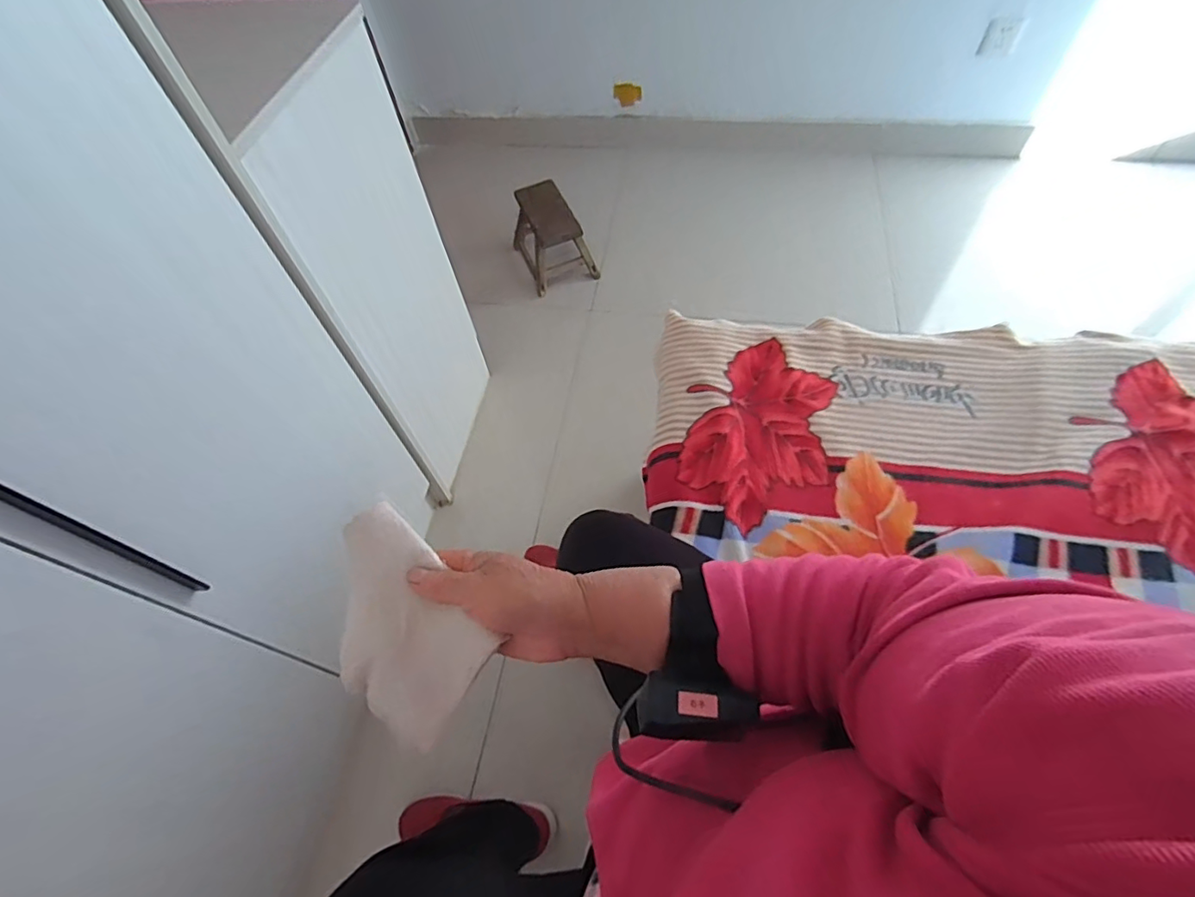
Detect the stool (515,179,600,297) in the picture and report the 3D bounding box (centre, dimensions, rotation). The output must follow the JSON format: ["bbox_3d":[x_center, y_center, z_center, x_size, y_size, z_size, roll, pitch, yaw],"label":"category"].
[{"bbox_3d":[-0.134,-0.606,1.561,0.174,0.192,0.264,-21,59,-8],"label":"stool"}]

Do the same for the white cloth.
[{"bbox_3d":[-0.145,0.127,0.400,0.139,0.009,0.115,37,95,13],"label":"white cloth"}]

